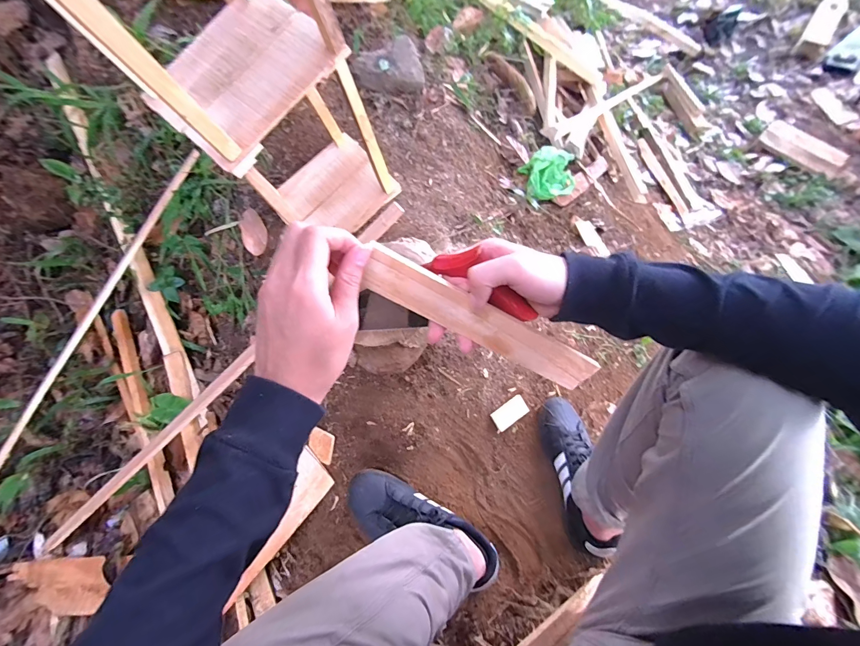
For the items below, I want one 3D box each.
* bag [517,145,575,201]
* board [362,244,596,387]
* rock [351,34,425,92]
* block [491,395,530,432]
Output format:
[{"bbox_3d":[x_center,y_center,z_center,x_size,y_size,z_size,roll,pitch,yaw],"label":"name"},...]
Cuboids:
[{"bbox_3d":[0.337,-0.420,1.041,0.181,0.075,0.143,-16,68,-2],"label":"bag"},{"bbox_3d":[0.051,0.002,0.330,0.231,0.041,0.006,27,31,-15],"label":"board"},{"bbox_3d":[-0.107,-0.633,0.909,0.168,0.079,0.107,-21,68,-4],"label":"rock"},{"bbox_3d":[0.157,0.178,0.720,0.073,0.018,0.040,-33,69,-9],"label":"block"}]

